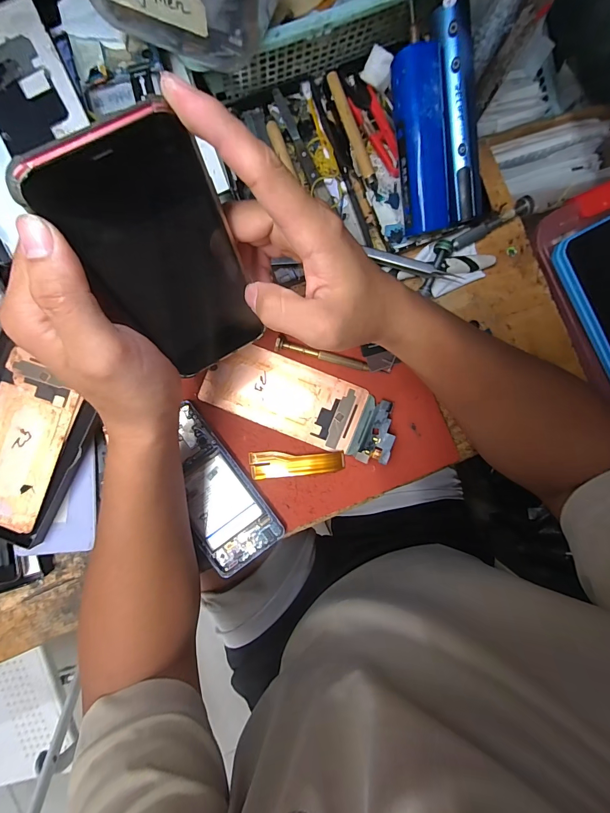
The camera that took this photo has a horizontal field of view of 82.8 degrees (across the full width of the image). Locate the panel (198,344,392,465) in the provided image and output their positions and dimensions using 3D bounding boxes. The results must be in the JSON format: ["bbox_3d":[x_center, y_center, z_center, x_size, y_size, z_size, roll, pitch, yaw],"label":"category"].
[{"bbox_3d":[-0.004,-0.005,0.328,0.182,0.016,0.067,22,90,0],"label":"panel"}]

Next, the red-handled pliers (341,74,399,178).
[{"bbox_3d":[0.063,-0.269,0.329,0.029,0.014,0.101,-31,91,0],"label":"red-handled pliers"}]

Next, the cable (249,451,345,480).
[{"bbox_3d":[-0.007,0.055,0.333,0.090,0.004,0.025,-5,91,-1],"label":"cable"}]

